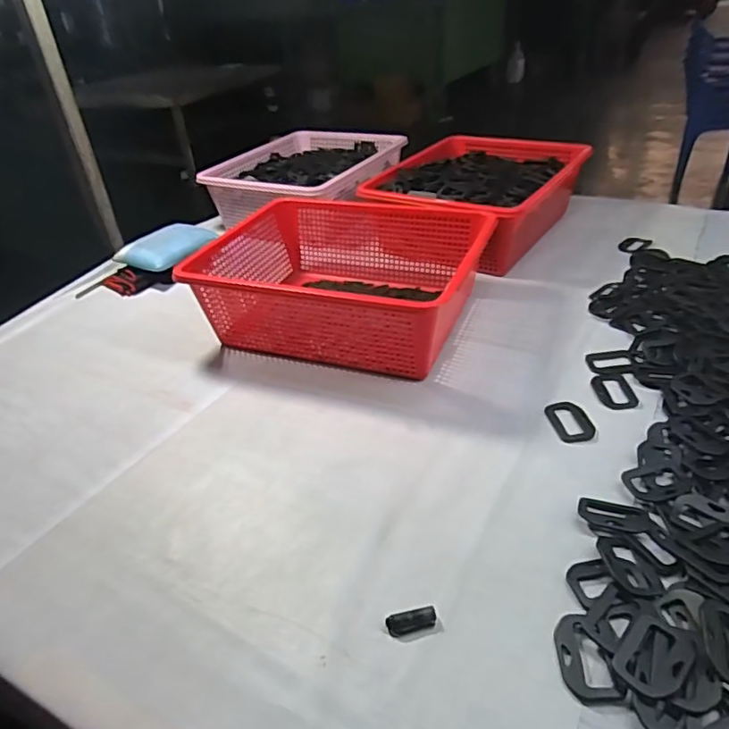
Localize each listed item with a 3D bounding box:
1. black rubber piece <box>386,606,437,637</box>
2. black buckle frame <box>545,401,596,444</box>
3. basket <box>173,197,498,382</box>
[{"bbox_3d":[0.038,0.205,0.446,0.039,0.010,0.014,-10,35,-7],"label":"black rubber piece"},{"bbox_3d":[0.233,0.064,0.630,0.044,0.004,0.066,-8,35,-3],"label":"black buckle frame"},{"bbox_3d":[-0.022,-0.128,0.828,0.377,0.127,0.301,8,37,18],"label":"basket"}]

